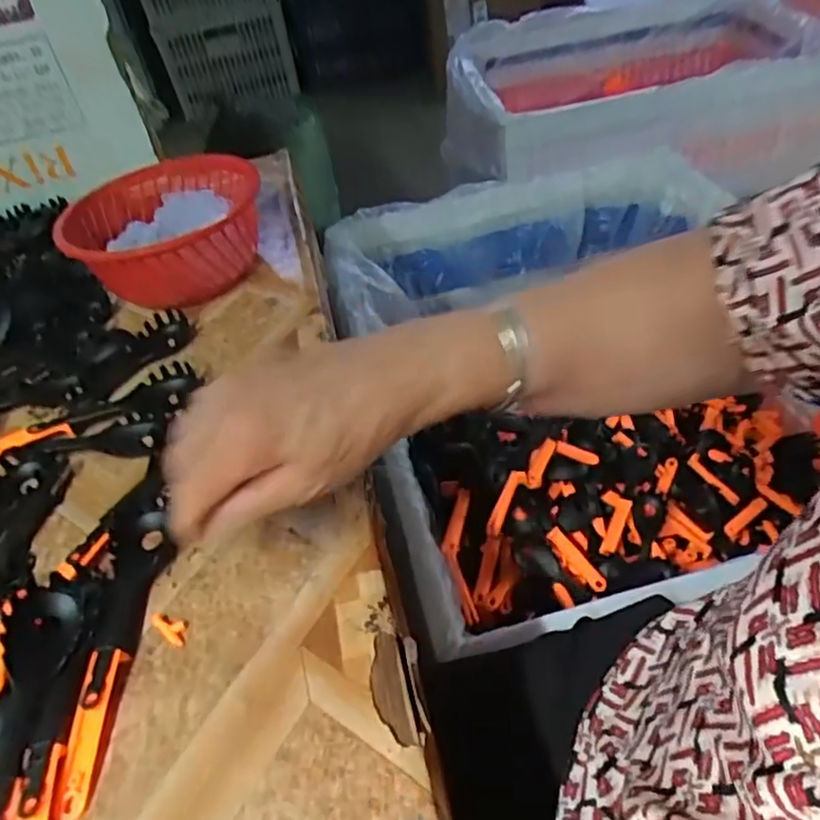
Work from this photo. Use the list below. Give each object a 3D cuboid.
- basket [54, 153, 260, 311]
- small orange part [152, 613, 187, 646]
[{"bbox_3d":[-0.221,-0.167,0.609,0.174,0.075,0.173,-17,47,-4],"label":"basket"},{"bbox_3d":[-0.130,0.118,0.354,0.023,0.005,0.012,26,58,31],"label":"small orange part"}]

